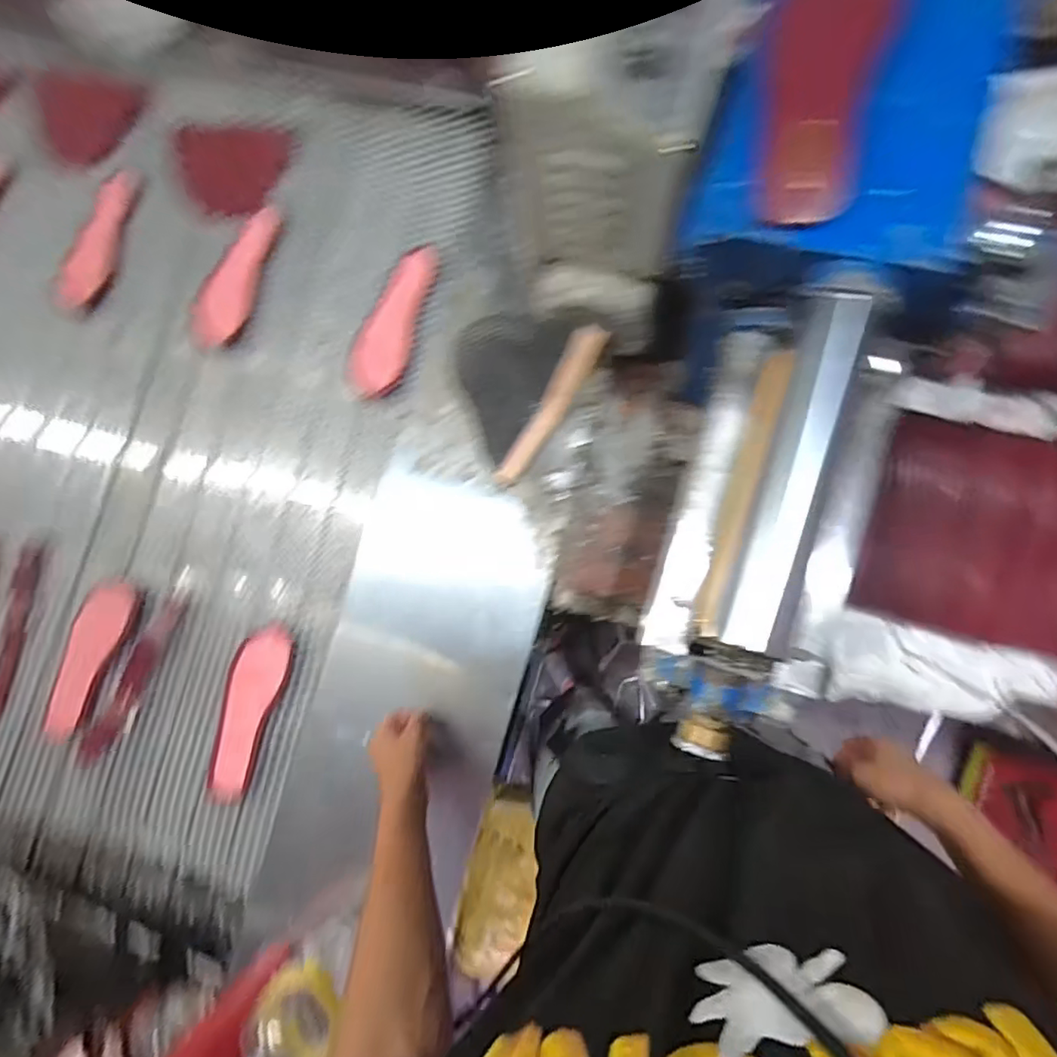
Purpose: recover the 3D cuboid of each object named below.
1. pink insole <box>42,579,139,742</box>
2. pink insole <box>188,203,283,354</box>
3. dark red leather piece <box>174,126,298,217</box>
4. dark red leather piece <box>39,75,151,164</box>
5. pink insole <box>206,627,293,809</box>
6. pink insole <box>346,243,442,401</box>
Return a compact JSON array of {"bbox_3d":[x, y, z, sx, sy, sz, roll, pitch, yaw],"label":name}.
[{"bbox_3d":[-0.600,0.177,0.785,0.057,0.016,0.223,23,89,9],"label":"pink insole"},{"bbox_3d":[-0.411,-0.354,0.829,0.073,0.024,0.212,31,87,8],"label":"pink insole"},{"bbox_3d":[-0.425,-0.517,0.840,0.171,0.012,0.124,5,91,11],"label":"dark red leather piece"},{"bbox_3d":[-0.670,-0.620,0.883,0.124,0.017,0.161,10,77,-18],"label":"dark red leather piece"},{"bbox_3d":[-0.374,0.247,0.771,0.070,0.027,0.235,15,85,7],"label":"pink insole"},{"bbox_3d":[-0.184,-0.290,0.803,0.075,0.023,0.222,22,86,8],"label":"pink insole"}]

